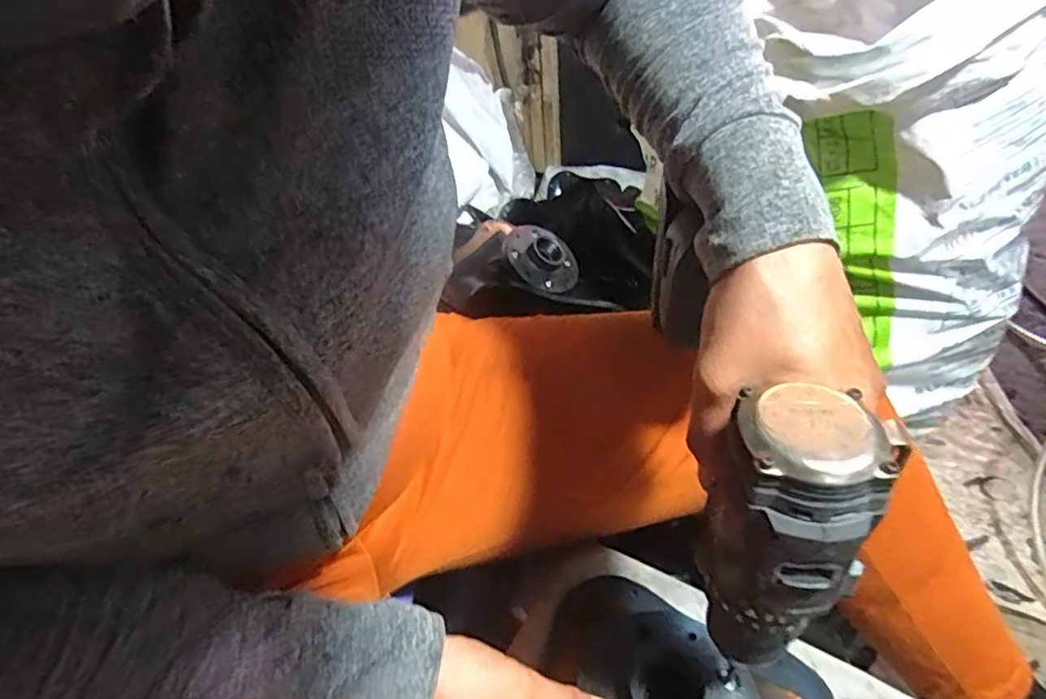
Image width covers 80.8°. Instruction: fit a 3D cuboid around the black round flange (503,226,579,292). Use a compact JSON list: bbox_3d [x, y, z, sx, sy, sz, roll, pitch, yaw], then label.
[{"bbox_3d":[0.019,-0.104,0.722,0.082,0.027,0.093,-38,84,-30],"label":"black round flange"}]

